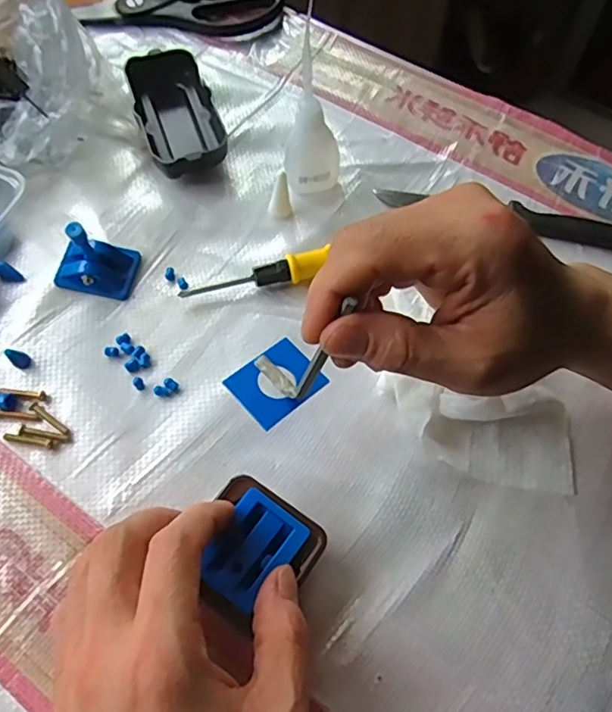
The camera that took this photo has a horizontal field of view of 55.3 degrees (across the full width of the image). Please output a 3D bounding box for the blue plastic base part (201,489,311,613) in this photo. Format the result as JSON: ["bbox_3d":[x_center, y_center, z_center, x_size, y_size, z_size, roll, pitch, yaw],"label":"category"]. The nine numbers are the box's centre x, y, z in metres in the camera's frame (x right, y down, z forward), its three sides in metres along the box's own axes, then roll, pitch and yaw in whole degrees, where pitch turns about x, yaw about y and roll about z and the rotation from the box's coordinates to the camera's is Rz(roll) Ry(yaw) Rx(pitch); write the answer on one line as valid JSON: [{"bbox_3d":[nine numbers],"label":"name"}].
[{"bbox_3d":[-0.024,0.085,0.259,0.034,0.005,0.044,33,65,16],"label":"blue plastic base part"}]

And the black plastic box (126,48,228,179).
[{"bbox_3d":[-0.090,-0.169,0.406,0.052,0.027,0.100,-19,63,-11],"label":"black plastic box"}]

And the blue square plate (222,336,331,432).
[{"bbox_3d":[-0.014,0.012,0.272,0.038,0.004,0.032,-38,74,-14],"label":"blue square plate"}]

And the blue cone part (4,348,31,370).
[{"bbox_3d":[-0.160,0.000,0.325,0.009,0.014,0.009,0,61,-1],"label":"blue cone part"}]

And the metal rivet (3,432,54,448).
[{"bbox_3d":[-0.146,0.044,0.307,0.027,0.004,0.004,9,61,4],"label":"metal rivet"}]

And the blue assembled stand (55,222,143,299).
[{"bbox_3d":[-0.128,-0.061,0.341,0.045,0.044,0.033,6,61,2],"label":"blue assembled stand"}]

